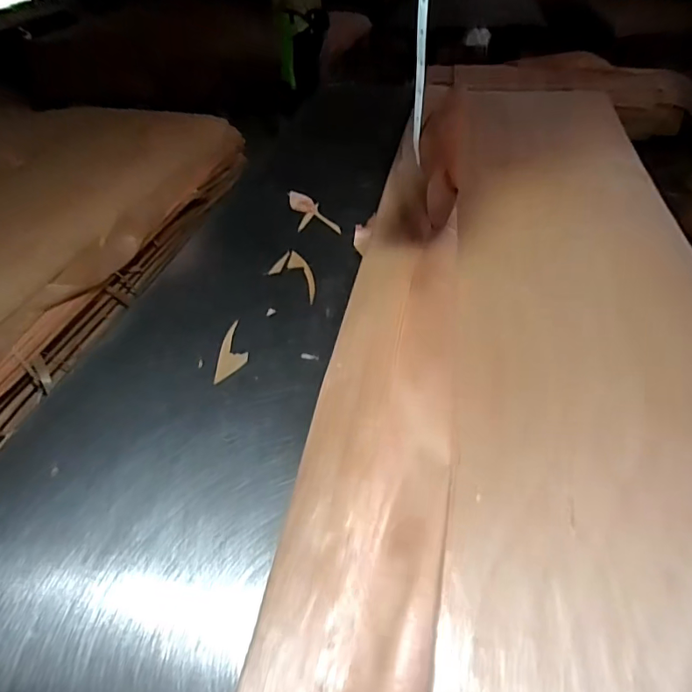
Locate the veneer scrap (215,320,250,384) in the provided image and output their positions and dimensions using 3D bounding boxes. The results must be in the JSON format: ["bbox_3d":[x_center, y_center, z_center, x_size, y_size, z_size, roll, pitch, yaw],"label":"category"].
[{"bbox_3d":[-0.210,0.008,0.926,0.052,0.004,0.161,2,43,-4],"label":"veneer scrap"}]

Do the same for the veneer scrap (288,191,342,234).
[{"bbox_3d":[-0.108,-0.366,1.352,0.092,0.006,0.294,-18,42,-13],"label":"veneer scrap"}]

